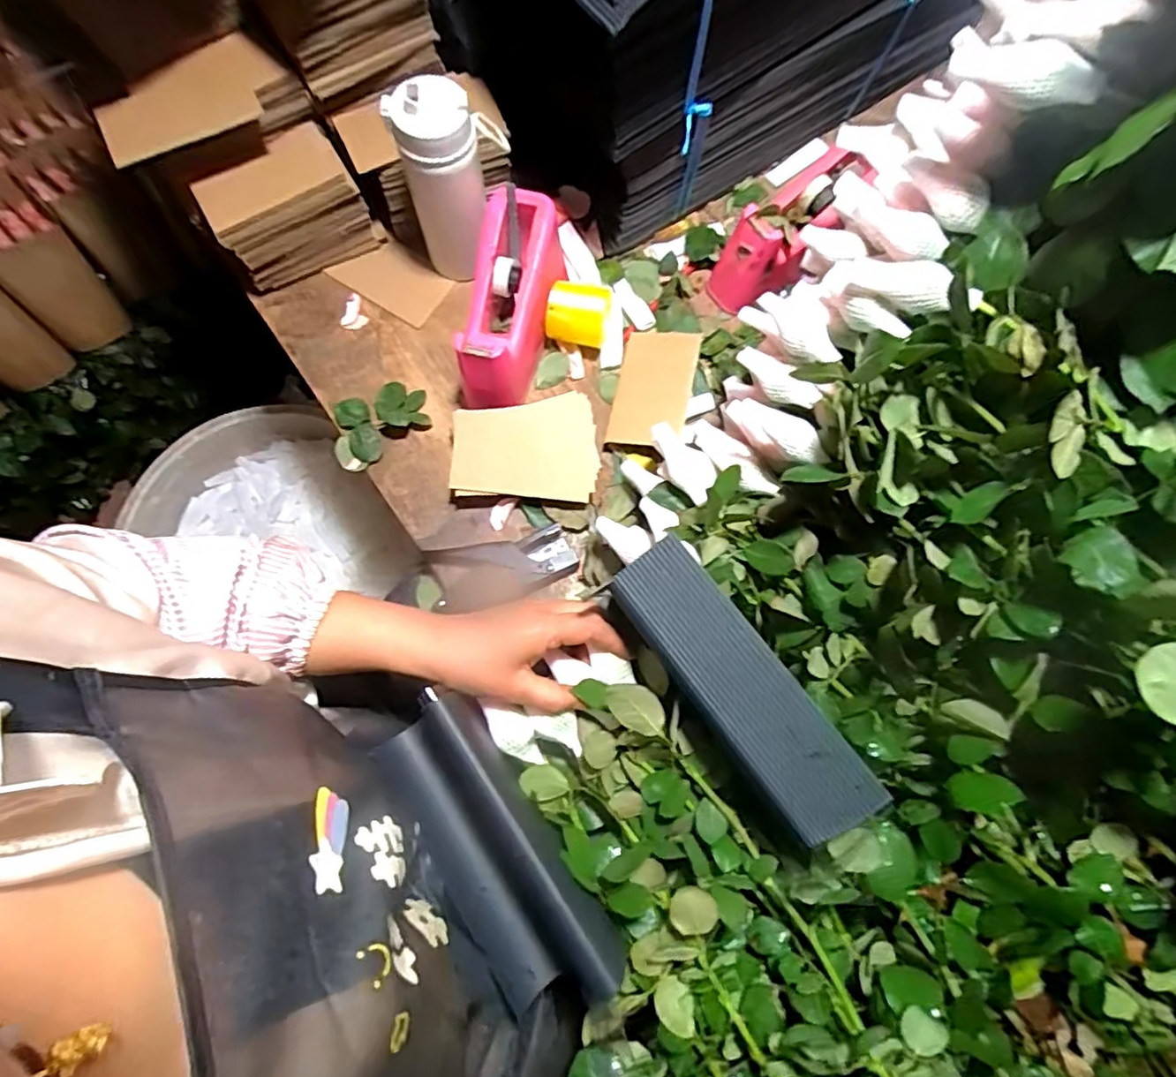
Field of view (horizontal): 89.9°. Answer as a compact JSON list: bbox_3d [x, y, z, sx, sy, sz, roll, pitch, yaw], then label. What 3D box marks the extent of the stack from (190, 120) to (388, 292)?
[{"bbox_3d":[-0.322,-0.351,0.643,0.151,0.095,0.092,-35,80,-9],"label":"stack"}]

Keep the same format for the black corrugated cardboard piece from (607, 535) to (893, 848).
[{"bbox_3d":[0.098,0.096,0.384,0.062,0.010,0.207,-41,78,14],"label":"black corrugated cardboard piece"}]

